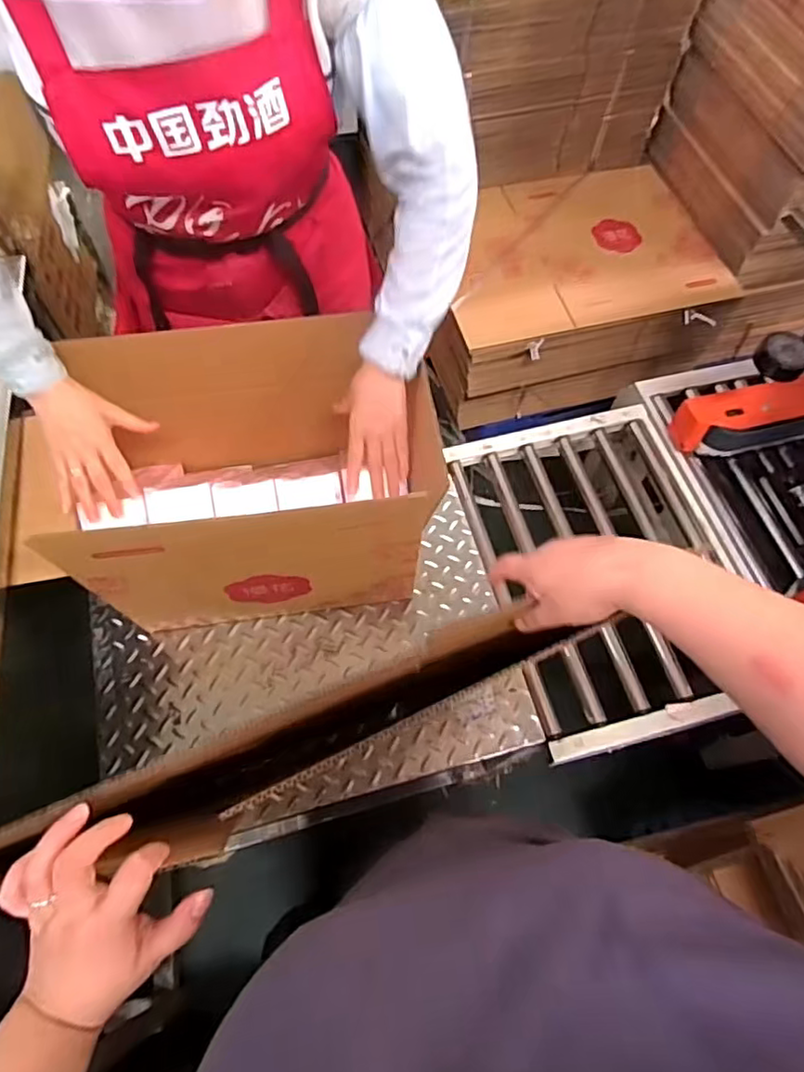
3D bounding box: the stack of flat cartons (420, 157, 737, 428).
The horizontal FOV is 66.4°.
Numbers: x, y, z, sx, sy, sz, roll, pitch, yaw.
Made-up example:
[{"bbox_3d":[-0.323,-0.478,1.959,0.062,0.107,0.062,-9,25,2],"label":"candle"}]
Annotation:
[{"bbox_3d":[0.437,-0.669,1.659,0.767,0.304,0.553,-18,65,-11],"label":"stack of flat cartons"}]

